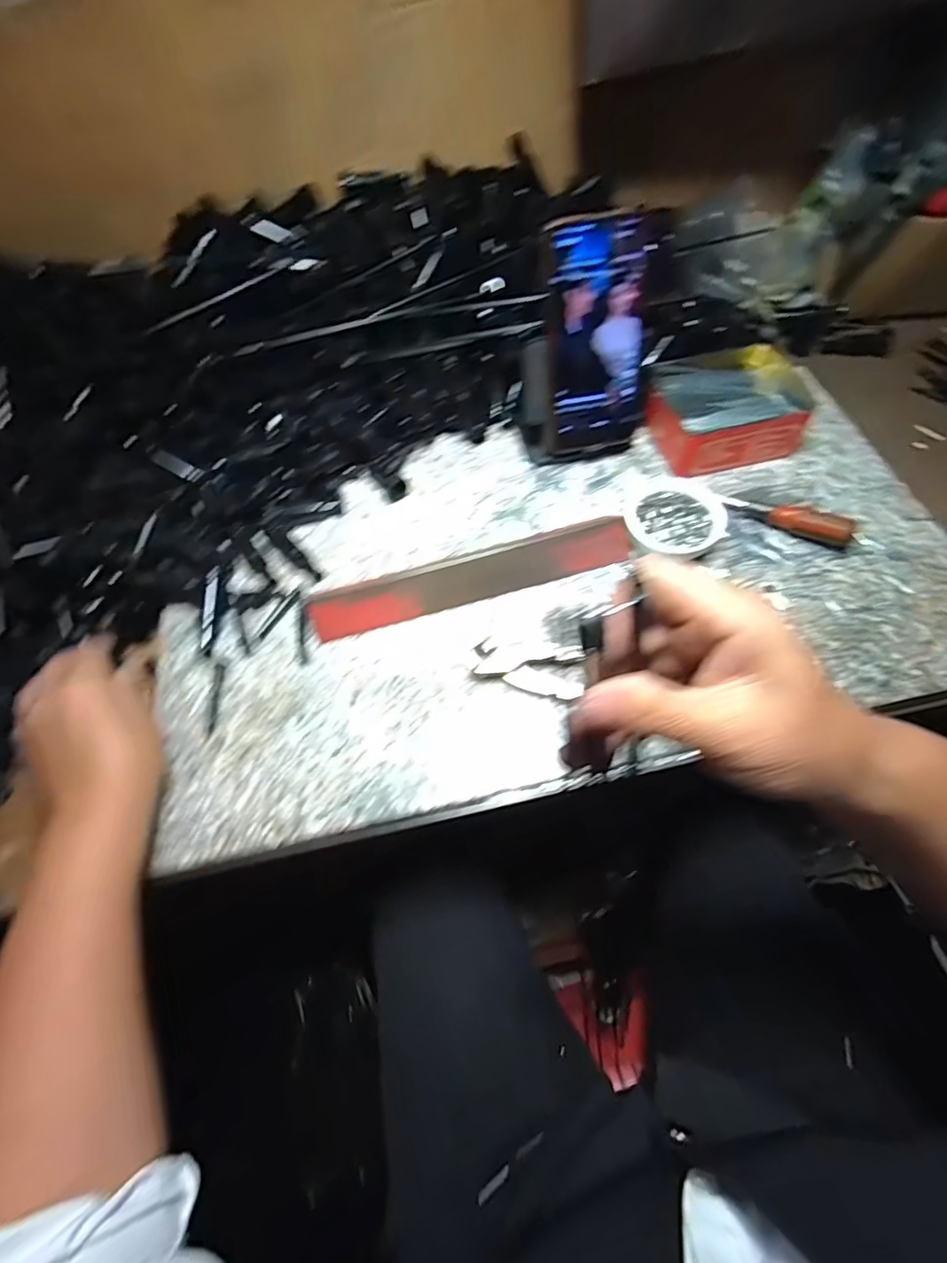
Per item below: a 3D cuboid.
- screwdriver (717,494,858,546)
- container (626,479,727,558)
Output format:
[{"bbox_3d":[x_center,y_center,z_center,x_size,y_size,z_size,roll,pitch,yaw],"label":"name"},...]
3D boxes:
[{"bbox_3d":[0.257,-0.096,0.439,0.100,0.018,0.018,26,67,16],"label":"screwdriver"},{"bbox_3d":[0.161,-0.091,0.439,0.077,0.025,0.080,-1,62,3],"label":"container"}]

